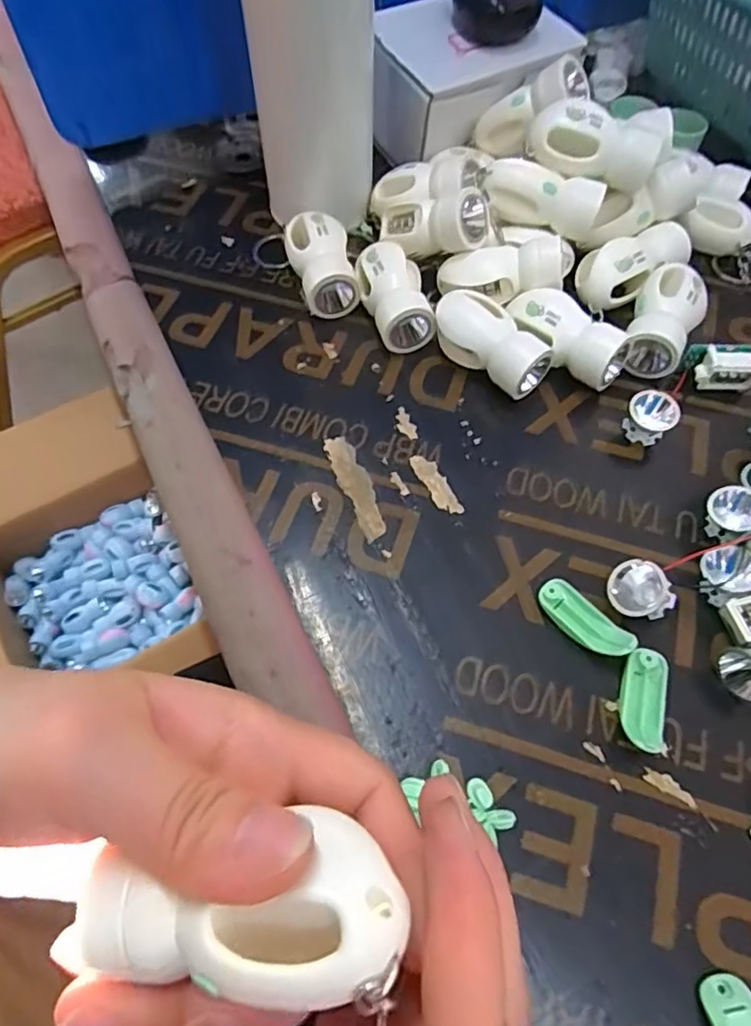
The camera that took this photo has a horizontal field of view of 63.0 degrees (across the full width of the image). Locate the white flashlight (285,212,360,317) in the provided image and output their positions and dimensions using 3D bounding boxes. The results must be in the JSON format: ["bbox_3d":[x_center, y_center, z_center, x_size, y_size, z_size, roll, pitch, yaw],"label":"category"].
[{"bbox_3d":[-0.031,-0.141,0.347,0.033,0.031,0.055,-12,61,-6],"label":"white flashlight"}]

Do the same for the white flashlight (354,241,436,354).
[{"bbox_3d":[0.010,-0.117,0.333,0.036,0.033,0.053,-7,60,-4],"label":"white flashlight"}]

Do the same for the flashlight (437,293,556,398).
[{"bbox_3d":[0.058,-0.087,0.318,0.063,0.030,0.032,33,65,18],"label":"flashlight"}]

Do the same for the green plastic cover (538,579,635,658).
[{"bbox_3d":[0.085,0.045,0.254,0.016,0.011,0.040,-37,66,-19],"label":"green plastic cover"}]

